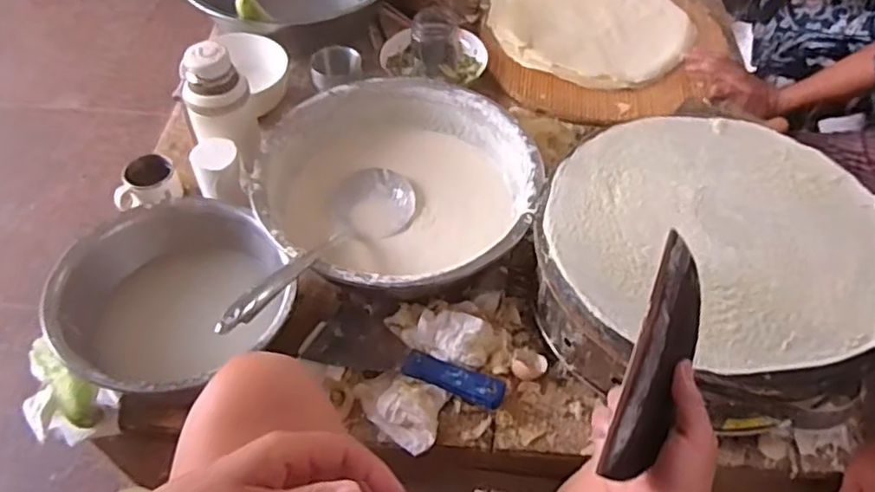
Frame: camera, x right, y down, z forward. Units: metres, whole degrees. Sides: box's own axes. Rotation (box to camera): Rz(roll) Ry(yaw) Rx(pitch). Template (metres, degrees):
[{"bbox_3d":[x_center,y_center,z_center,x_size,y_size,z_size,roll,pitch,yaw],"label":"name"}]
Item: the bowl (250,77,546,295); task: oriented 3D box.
[{"bbox_3d":[-0.050,-0.074,0.859,0.347,0.089,0.341,0,52,0],"label":"bowl"}]

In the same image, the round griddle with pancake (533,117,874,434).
[{"bbox_3d":[0.302,0.014,0.747,0.358,0.121,0.353,0,52,0],"label":"round griddle with pancake"}]

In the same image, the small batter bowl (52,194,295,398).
[{"bbox_3d":[-0.300,0.060,0.752,0.246,0.084,0.251,0,52,0],"label":"small batter bowl"}]

